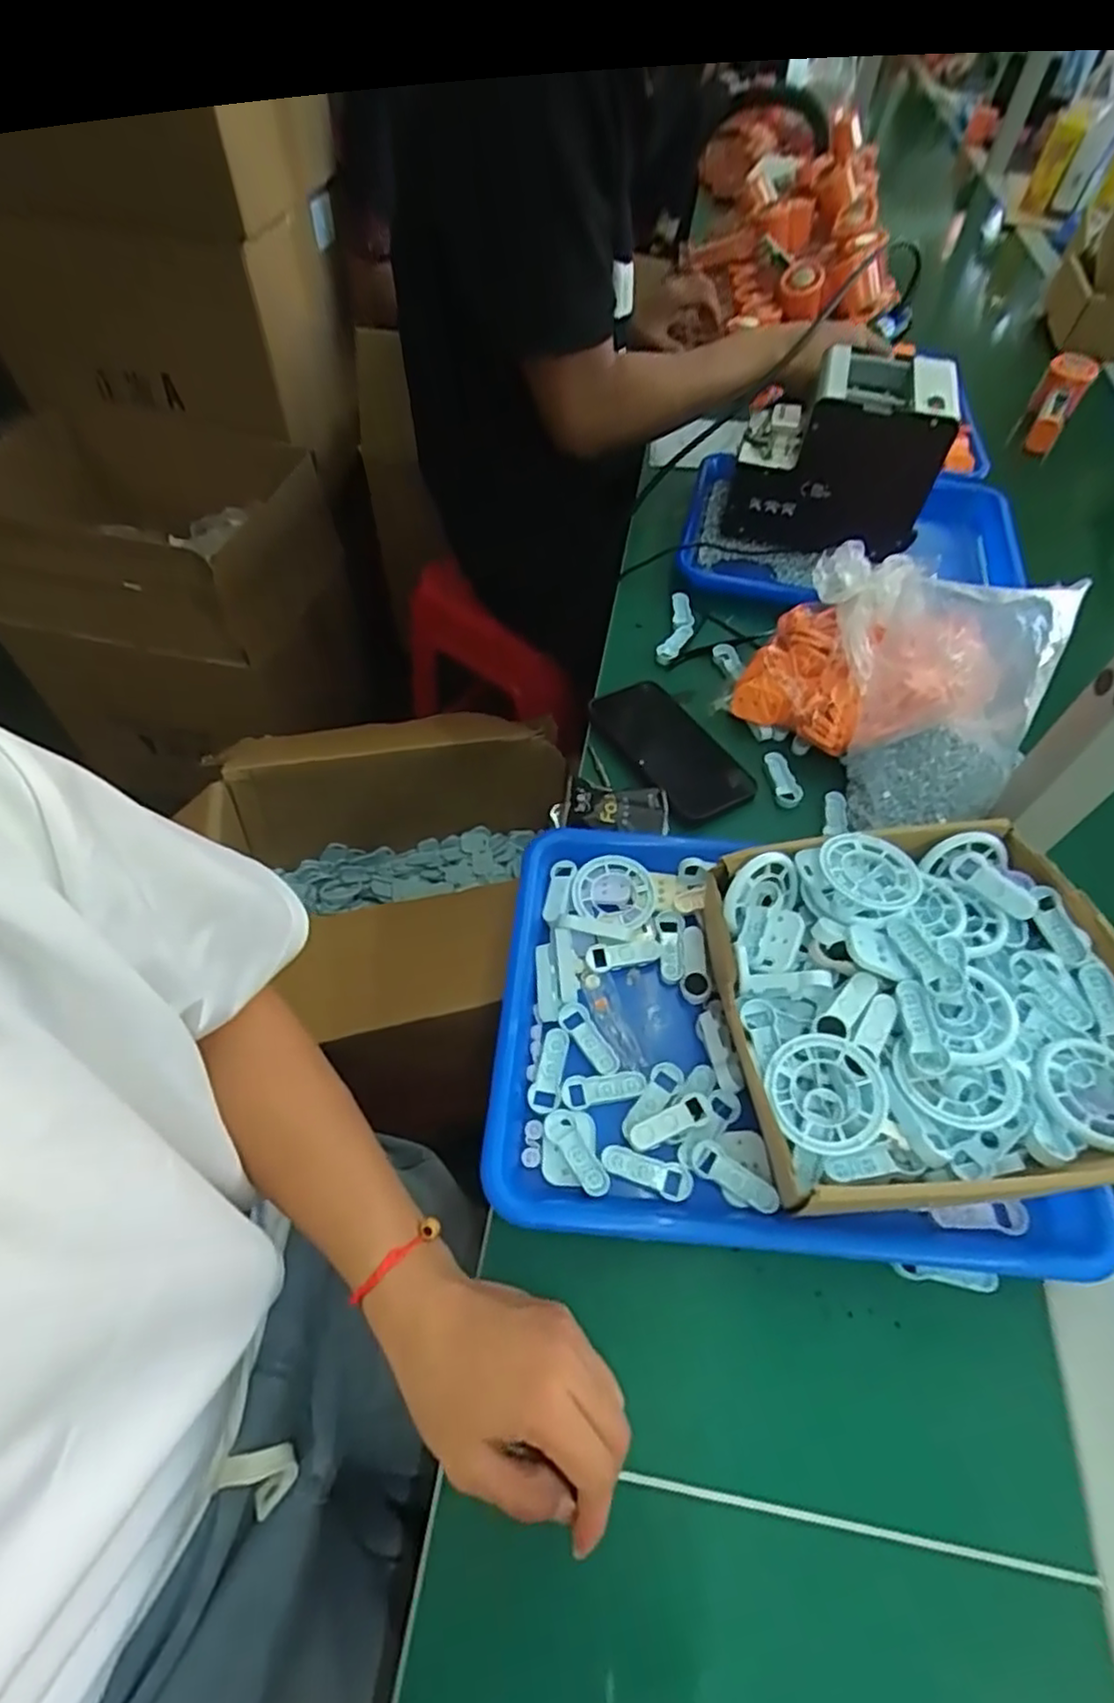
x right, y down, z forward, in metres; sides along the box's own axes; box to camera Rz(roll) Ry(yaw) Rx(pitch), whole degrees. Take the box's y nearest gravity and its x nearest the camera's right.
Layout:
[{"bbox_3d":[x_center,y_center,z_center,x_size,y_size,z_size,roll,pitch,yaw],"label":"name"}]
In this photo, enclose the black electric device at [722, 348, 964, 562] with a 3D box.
[{"bbox_3d":[0.270,-0.389,0.684,0.178,0.146,0.128,11,56,6],"label":"black electric device"}]

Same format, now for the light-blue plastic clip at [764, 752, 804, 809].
[{"bbox_3d":[0.181,-0.057,0.555,0.020,0.012,0.052,-6,56,-6],"label":"light-blue plastic clip"}]

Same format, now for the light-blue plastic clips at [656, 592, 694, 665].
[{"bbox_3d":[0.113,-0.208,0.649,0.026,0.024,0.079,14,56,8],"label":"light-blue plastic clips"}]

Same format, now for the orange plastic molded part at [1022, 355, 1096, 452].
[{"bbox_3d":[0.605,-0.543,0.839,0.051,0.043,0.151,26,76,15],"label":"orange plastic molded part"}]

